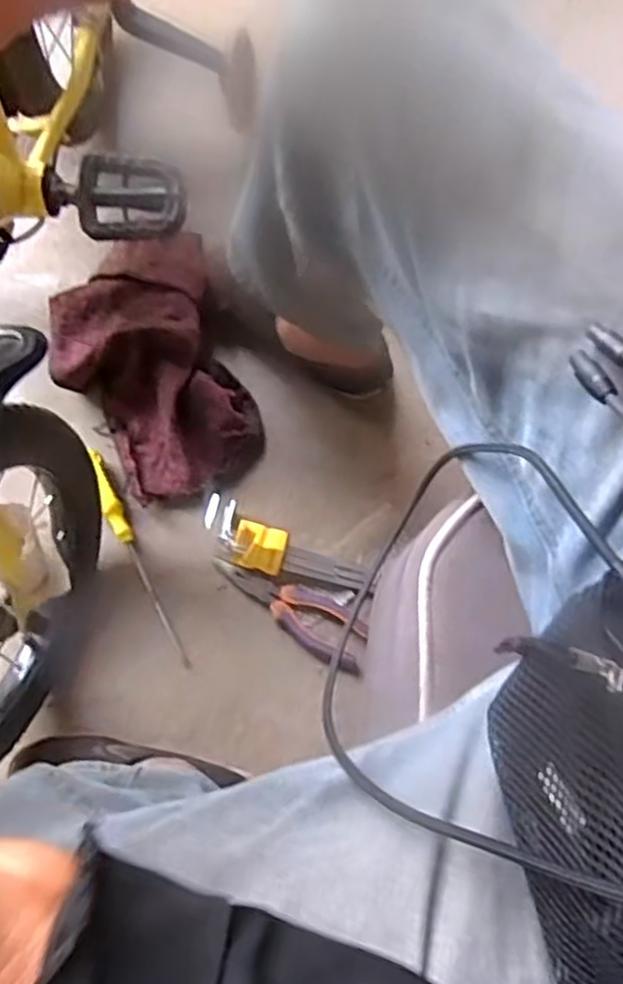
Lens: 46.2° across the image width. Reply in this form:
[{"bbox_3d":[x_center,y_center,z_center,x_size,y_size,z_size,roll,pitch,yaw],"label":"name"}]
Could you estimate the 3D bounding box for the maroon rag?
[{"bbox_3d":[-0.172,-0.133,0.798,0.194,0.080,0.286,-19,79,-5],"label":"maroon rag"}]

